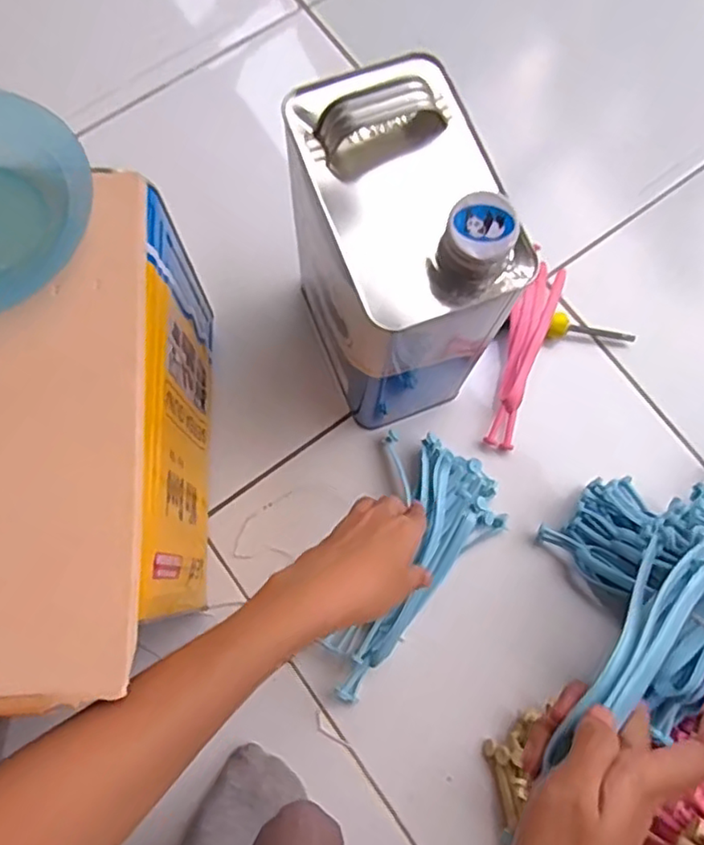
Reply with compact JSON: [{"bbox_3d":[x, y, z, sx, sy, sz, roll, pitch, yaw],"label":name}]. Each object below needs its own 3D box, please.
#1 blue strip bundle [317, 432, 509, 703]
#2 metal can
[{"bbox_3d":[0.043,0.121,0.536,0.116,0.029,0.223,28,77,5],"label":"blue strip bundle"},{"bbox_3d":[0.029,-0.112,0.478,0.109,0.267,0.168,-20,78,-6],"label":"metal can"}]

